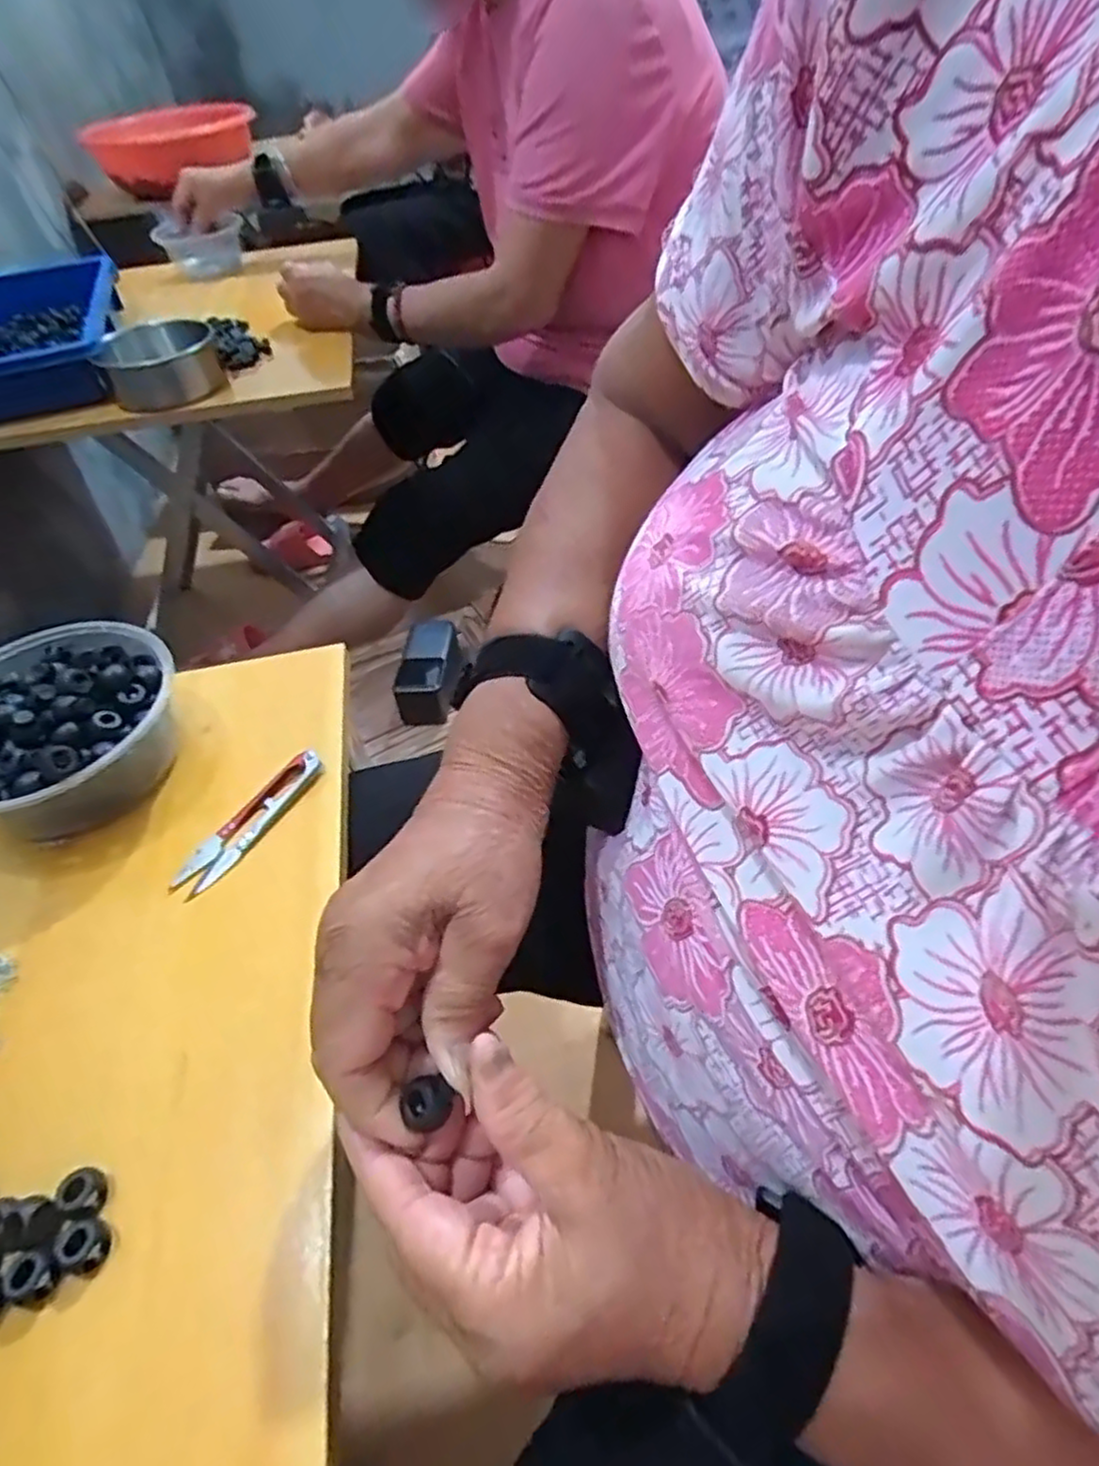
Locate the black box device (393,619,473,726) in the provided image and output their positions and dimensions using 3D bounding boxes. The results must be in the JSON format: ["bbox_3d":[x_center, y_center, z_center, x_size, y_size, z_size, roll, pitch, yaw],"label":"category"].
[{"bbox_3d":[-0.138,-0.073,0.867,0.060,0.049,0.142,-3,48,4],"label":"black box device"}]

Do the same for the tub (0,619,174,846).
[{"bbox_3d":[-0.281,-0.002,0.436,0.136,0.066,0.131,-3,48,4],"label":"tub"}]

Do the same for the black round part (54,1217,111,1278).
[{"bbox_3d":[-0.180,0.196,0.285,0.017,0.011,0.017,-3,48,4],"label":"black round part"}]

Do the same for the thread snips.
[{"bbox_3d":[-0.167,0.049,0.417,0.023,0.010,0.101,25,56,26],"label":"thread snips"}]

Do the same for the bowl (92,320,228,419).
[{"bbox_3d":[-0.430,-0.408,0.831,0.123,0.059,0.118,-24,50,-14],"label":"bowl"}]

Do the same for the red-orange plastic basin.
[{"bbox_3d":[-0.699,-1.116,1.419,0.283,0.121,0.327,-18,49,-9],"label":"red-orange plastic basin"}]

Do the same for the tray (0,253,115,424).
[{"bbox_3d":[-0.651,-0.477,0.897,0.269,0.060,0.402,-24,50,-14],"label":"tray"}]

